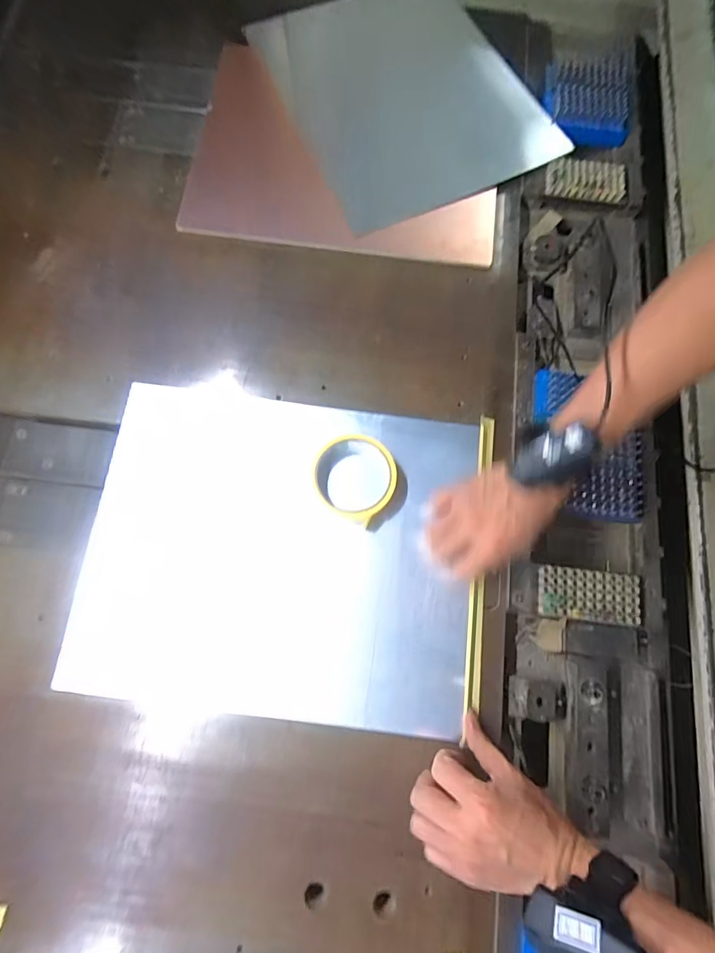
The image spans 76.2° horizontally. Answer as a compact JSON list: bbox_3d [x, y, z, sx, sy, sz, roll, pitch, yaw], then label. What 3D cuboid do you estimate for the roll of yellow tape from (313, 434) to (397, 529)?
[{"bbox_3d":[-0.007,0.002,0.497,0.092,0.038,0.090,0,76,-2],"label":"roll of yellow tape"}]

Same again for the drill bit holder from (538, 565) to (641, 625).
[{"bbox_3d":[0.241,0.124,0.477,0.102,0.015,0.051,7,76,0],"label":"drill bit holder"}]

